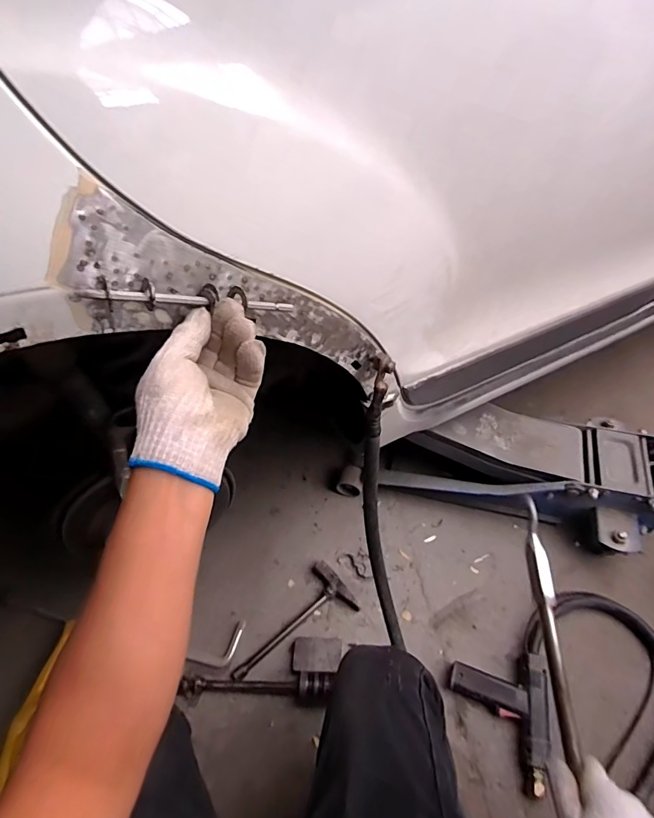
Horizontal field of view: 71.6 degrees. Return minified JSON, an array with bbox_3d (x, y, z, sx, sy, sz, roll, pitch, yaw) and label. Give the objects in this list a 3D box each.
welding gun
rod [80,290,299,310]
[{"bbox_3d":[0.298,0.520,0.784,0.164,0.058,0.197,9,53,13],"label":"welding gun"},{"bbox_3d":[-0.101,-0.087,0.365,0.172,0.010,0.009,-4,45,-34],"label":"rod"}]

